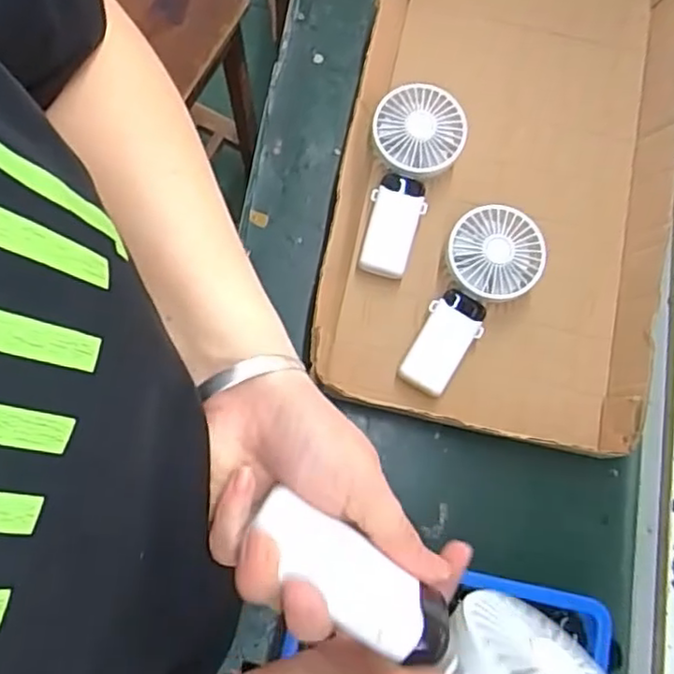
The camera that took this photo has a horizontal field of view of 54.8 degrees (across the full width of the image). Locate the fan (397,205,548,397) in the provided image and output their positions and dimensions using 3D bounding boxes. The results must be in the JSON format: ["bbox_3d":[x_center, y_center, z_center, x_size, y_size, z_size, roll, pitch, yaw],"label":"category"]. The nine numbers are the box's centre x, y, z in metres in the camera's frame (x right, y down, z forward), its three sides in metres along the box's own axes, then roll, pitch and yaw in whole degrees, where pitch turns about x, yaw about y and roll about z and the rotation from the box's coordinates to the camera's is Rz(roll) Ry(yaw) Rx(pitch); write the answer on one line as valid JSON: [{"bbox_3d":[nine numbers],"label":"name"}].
[{"bbox_3d":[0.126,-0.031,0.605,0.082,0.042,0.184,26,76,3],"label":"fan"}]

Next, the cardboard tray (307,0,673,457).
[{"bbox_3d":[0.170,-0.194,0.639,0.300,0.047,0.567,12,76,-1],"label":"cardboard tray"}]

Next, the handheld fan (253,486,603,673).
[{"bbox_3d":[0.043,0.126,0.274,0.170,0.051,0.061,32,78,11],"label":"handheld fan"}]

